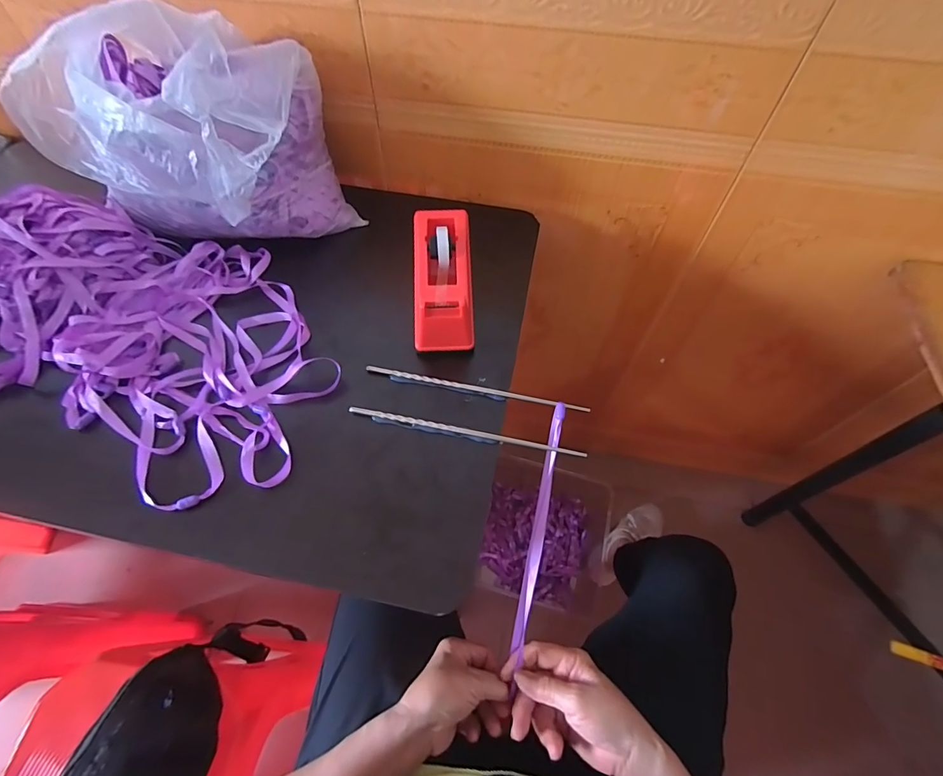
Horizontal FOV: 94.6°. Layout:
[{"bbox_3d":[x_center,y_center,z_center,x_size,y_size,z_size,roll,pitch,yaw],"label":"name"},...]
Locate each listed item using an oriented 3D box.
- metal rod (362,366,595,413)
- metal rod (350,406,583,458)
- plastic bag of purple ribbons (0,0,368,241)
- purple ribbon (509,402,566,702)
[{"bbox_3d":[0.001,0.000,0.429,0.215,0.009,0.008,11,58,7],"label":"metal rod"},{"bbox_3d":[-0.005,0.039,0.405,0.221,0.006,0.007,9,58,5],"label":"metal rod"},{"bbox_3d":[-0.288,-0.265,0.471,0.259,0.185,0.214,-39,65,-22],"label":"plastic bag of purple ribbons"},{"bbox_3d":[0.065,0.135,0.418,0.012,0.016,0.240,10,92,6],"label":"purple ribbon"}]

